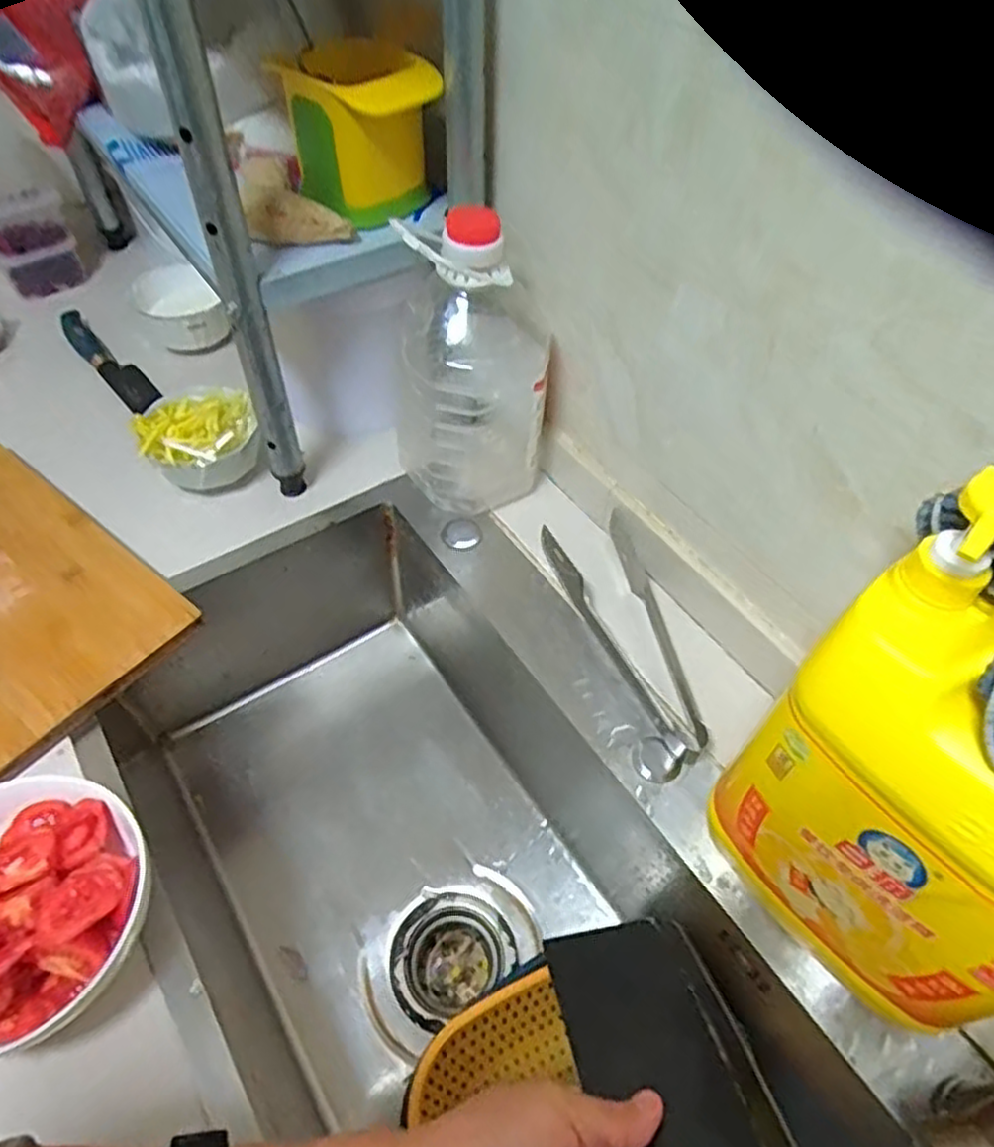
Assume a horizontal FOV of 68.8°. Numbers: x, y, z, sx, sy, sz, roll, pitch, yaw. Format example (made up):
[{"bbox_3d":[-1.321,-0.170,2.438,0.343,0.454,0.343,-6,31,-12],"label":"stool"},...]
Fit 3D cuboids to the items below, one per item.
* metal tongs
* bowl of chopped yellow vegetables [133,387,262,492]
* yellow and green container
[{"bbox_3d":[0.115,0.050,0.608,0.081,0.035,0.229,-15,55,-13],"label":"metal tongs"},{"bbox_3d":[-0.279,-0.119,0.702,0.110,0.082,0.085,-28,59,-21],"label":"bowl of chopped yellow vegetables"},{"bbox_3d":[-0.108,-0.346,0.584,0.120,0.106,0.098,-7,53,-7],"label":"yellow and green container"}]

